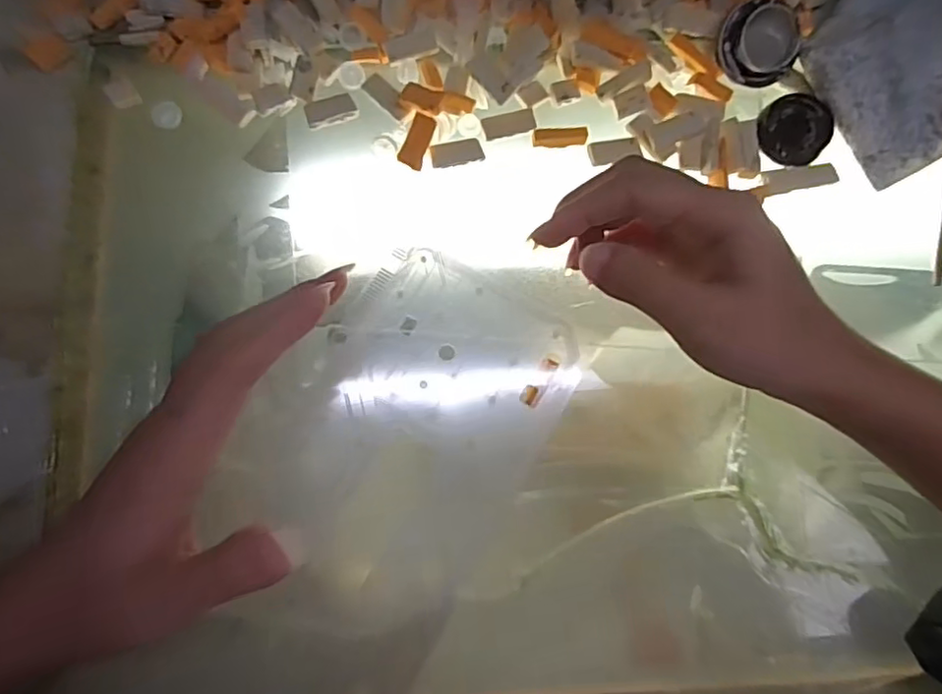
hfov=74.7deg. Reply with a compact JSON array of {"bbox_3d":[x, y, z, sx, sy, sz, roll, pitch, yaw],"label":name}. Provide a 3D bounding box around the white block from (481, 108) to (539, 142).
[{"bbox_3d":[0.017,-0.100,0.276,0.024,0.004,0.011,-12,79,-4],"label":"white block"}]

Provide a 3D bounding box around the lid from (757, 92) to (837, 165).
[{"bbox_3d":[0.148,-0.099,0.281,0.031,0.006,0.030,0,78,-2],"label":"lid"}]

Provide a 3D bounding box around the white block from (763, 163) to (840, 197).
[{"bbox_3d":[0.149,-0.077,0.283,0.032,0.008,0.011,-11,78,-4],"label":"white block"}]

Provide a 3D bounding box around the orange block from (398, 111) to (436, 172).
[{"bbox_3d":[-0.024,-0.090,0.271,0.011,0.007,0.022,21,82,2],"label":"orange block"}]

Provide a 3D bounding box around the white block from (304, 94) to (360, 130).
[{"bbox_3d":[-0.062,-0.105,0.273,0.022,0.004,0.012,-20,79,-6],"label":"white block"}]

